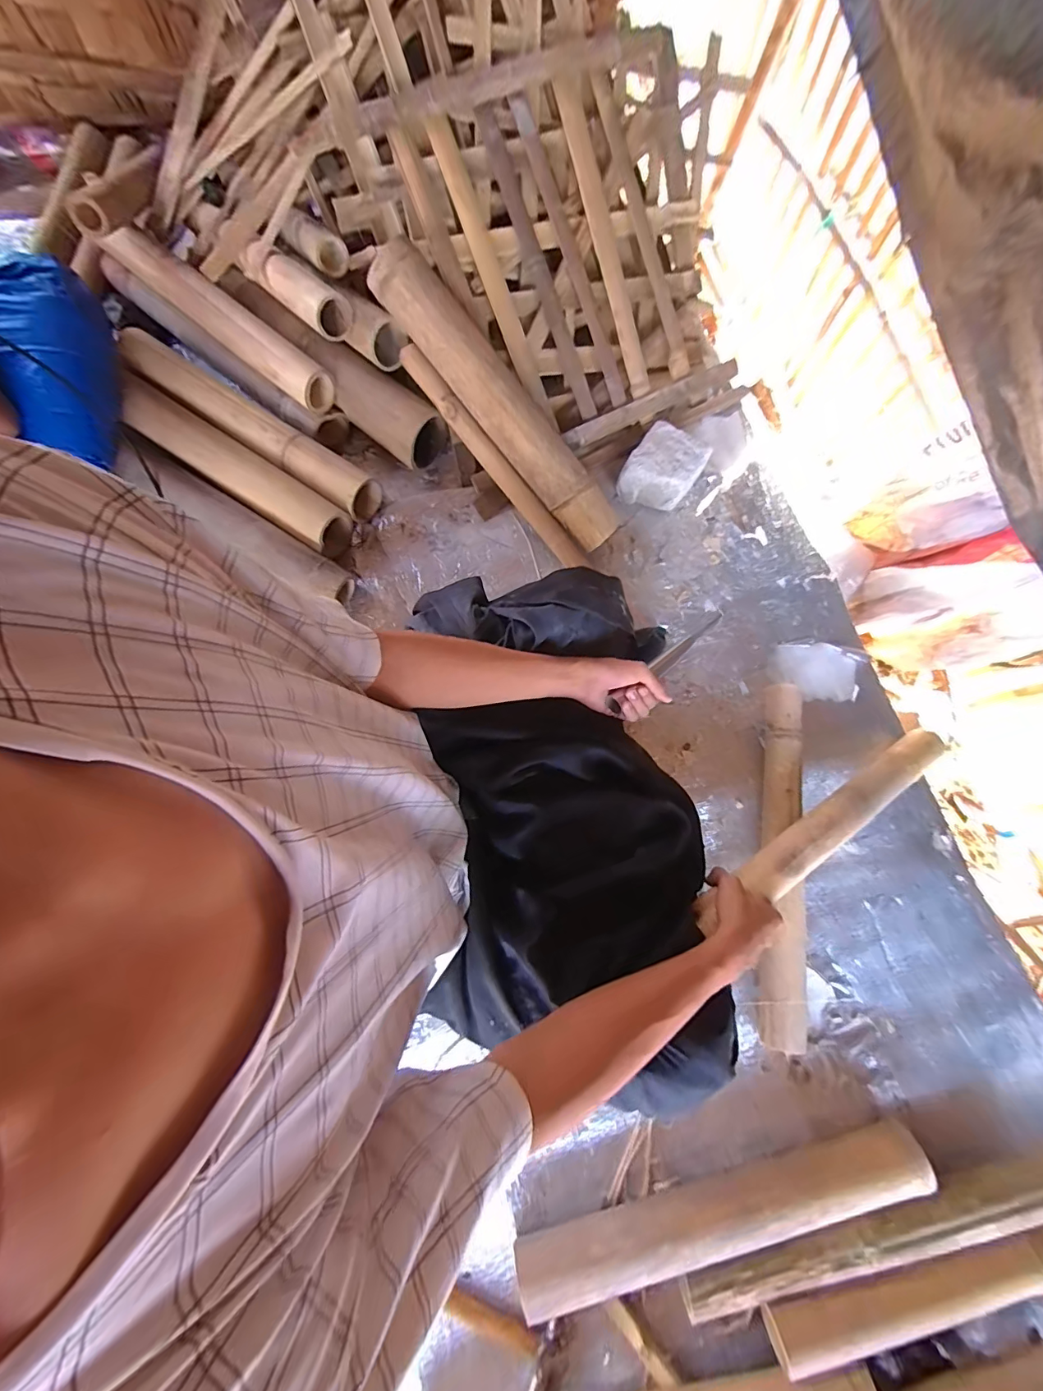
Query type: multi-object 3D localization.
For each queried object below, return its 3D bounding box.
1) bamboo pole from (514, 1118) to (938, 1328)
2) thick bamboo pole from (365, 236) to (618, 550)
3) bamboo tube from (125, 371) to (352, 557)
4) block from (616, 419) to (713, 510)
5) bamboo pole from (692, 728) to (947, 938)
[{"bbox_3d":[0.255,0.649,0.585,0.520,0.072,0.054,-11,78,-3],"label":"bamboo pole"},{"bbox_3d":[-0.031,-0.463,0.743,0.085,0.069,0.533,-43,98,-9],"label":"thick bamboo pole"},{"bbox_3d":[-0.478,-0.376,0.785,0.413,0.103,0.086,32,79,6],"label":"bamboo tube"},{"bbox_3d":[0.255,-0.406,0.842,0.117,0.088,0.129,31,79,6],"label":"block"},{"bbox_3d":[0.447,0.180,0.662,0.489,0.039,0.053,-27,79,-17],"label":"bamboo pole"}]

